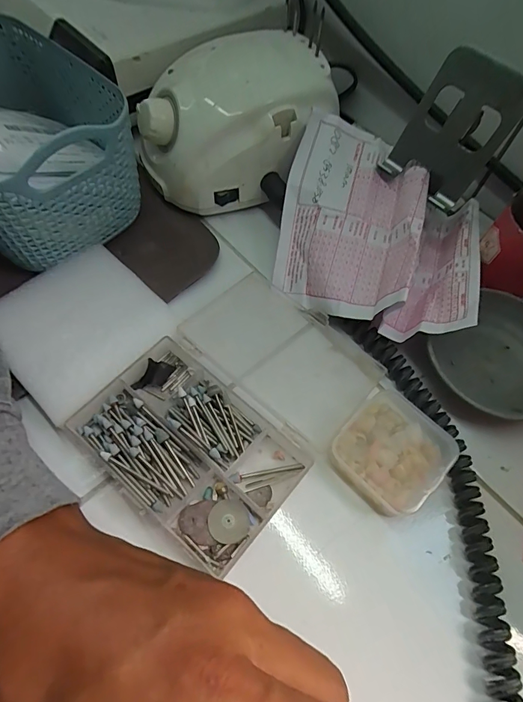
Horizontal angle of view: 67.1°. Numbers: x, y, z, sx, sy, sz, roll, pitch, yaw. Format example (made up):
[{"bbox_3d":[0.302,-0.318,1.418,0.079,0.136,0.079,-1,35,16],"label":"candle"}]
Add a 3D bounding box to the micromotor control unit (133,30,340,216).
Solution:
[{"bbox_3d":[-0.022,-0.173,0.303,0.138,0.077,0.110,-41,73,-21],"label":"micromotor control unit"}]

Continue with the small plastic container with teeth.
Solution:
[{"bbox_3d":[0.076,0.057,0.228,0.056,0.018,0.061,42,68,16],"label":"small plastic container with teeth"}]

